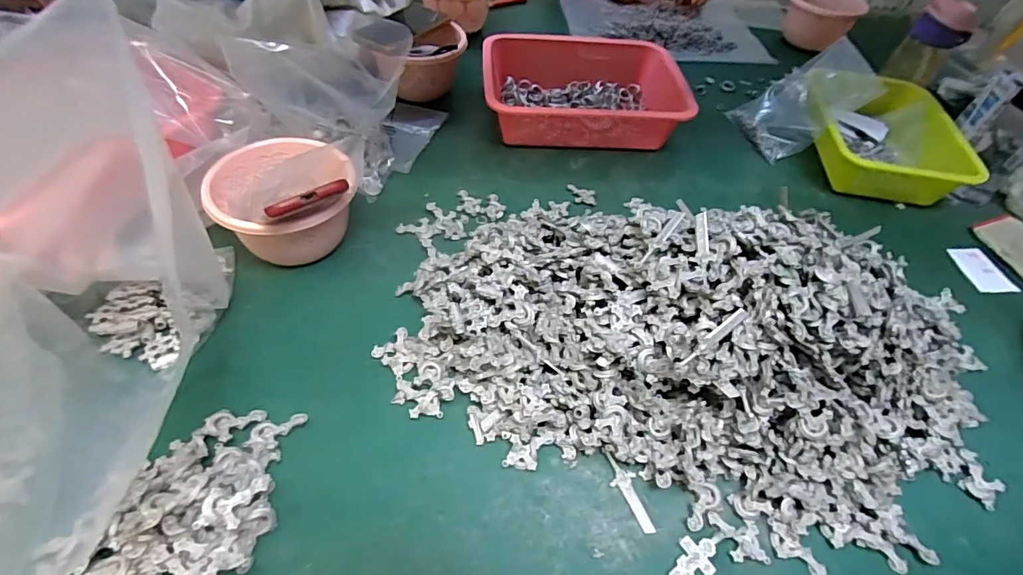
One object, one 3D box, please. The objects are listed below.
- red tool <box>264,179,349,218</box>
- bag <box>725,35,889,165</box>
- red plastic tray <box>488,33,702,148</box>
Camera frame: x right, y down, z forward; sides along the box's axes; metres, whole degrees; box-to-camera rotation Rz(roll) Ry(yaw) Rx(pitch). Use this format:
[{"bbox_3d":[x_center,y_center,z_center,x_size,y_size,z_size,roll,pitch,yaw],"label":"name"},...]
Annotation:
[{"bbox_3d":[-0.187,-0.083,0.460,0.079,0.015,0.009,-32,60,-28],"label":"red tool"},{"bbox_3d":[0.460,-0.290,0.784,0.187,0.040,0.145,-31,46,25],"label":"bag"},{"bbox_3d":[0.105,-0.319,0.788,0.303,0.072,0.229,0,50,-6],"label":"red plastic tray"}]

